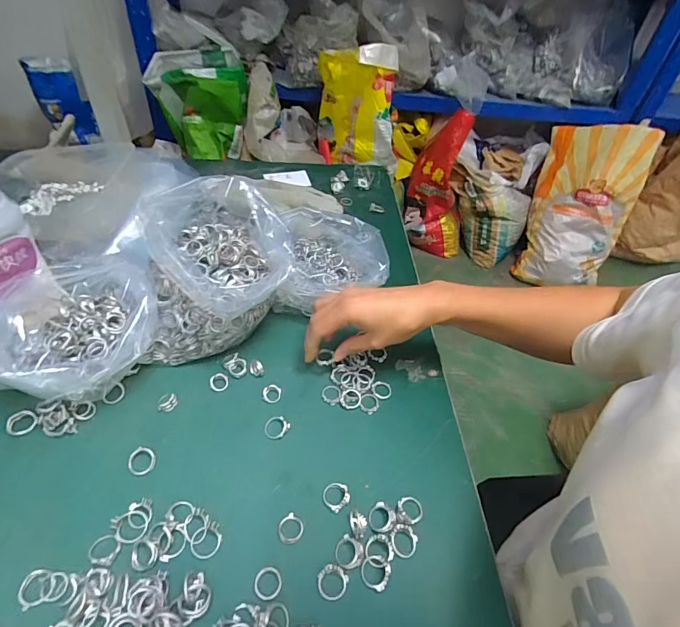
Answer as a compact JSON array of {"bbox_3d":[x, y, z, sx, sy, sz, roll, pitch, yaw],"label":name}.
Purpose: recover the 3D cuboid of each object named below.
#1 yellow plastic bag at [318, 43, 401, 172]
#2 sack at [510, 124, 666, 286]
[{"bbox_3d":[0.072,-0.767,1.521,0.290,0.394,0.220,3,45,-5],"label":"yellow plastic bag"},{"bbox_3d":[0.961,-0.416,1.640,0.350,0.619,0.132,17,17,22],"label":"sack"}]

